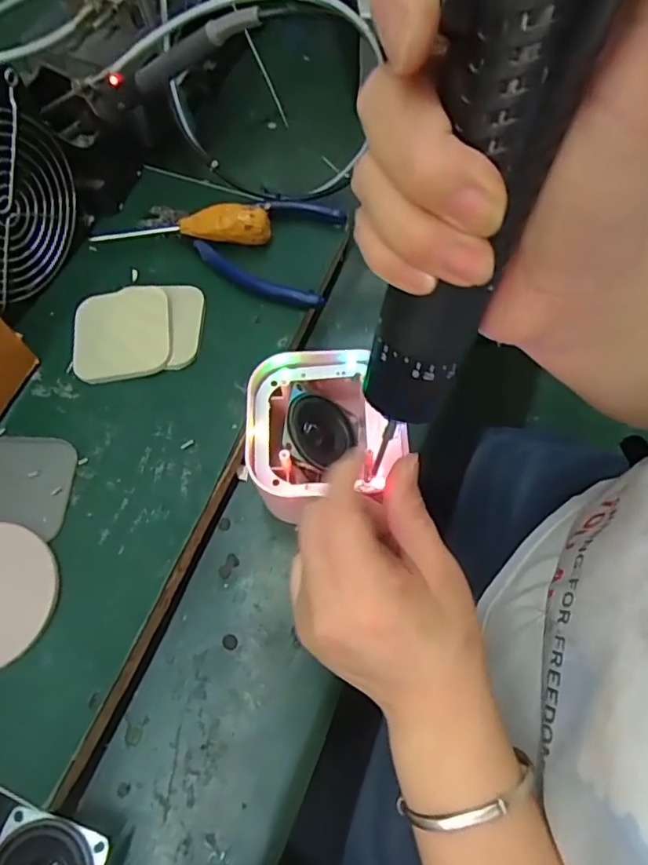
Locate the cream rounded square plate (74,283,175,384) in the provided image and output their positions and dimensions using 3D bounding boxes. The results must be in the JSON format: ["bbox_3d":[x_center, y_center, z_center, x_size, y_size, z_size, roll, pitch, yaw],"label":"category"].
[{"bbox_3d":[-0.134,-0.066,0.368,0.063,0.009,0.066,-9,65,-2],"label":"cream rounded square plate"}]

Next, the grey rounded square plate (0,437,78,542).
[{"bbox_3d":[-0.182,0.030,0.327,0.064,0.007,0.059,4,65,5],"label":"grey rounded square plate"}]

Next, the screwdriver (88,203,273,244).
[{"bbox_3d":[-0.103,-0.149,0.402,0.127,0.025,0.018,-1,65,2],"label":"screwdriver"}]

